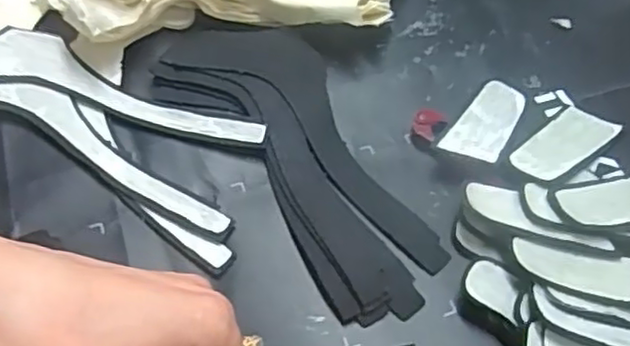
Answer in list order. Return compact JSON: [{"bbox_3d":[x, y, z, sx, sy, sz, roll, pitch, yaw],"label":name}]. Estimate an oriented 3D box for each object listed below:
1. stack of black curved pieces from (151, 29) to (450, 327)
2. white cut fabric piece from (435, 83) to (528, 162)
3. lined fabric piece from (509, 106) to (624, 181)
[{"bbox_3d":[-0.005,-0.014,0.344,0.084,0.009,0.194,-33,62,-20],"label":"stack of black curved pieces"},{"bbox_3d":[0.092,-0.028,0.352,0.028,0.012,0.064,28,60,17],"label":"white cut fabric piece"},{"bbox_3d":[0.128,-0.016,0.346,0.067,0.009,0.029,-36,64,-22],"label":"lined fabric piece"}]

